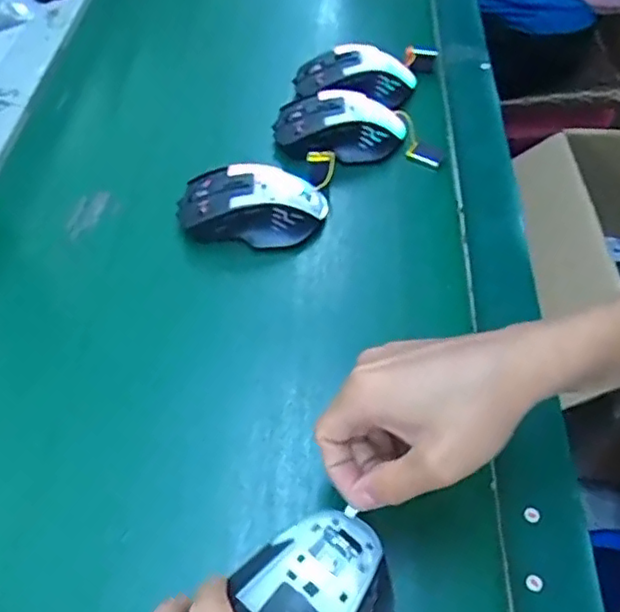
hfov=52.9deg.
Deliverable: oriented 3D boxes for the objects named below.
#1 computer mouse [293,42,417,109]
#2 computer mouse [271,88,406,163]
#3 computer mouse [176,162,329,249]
[{"bbox_3d":[0.046,-0.226,0.608,0.114,0.039,0.061,-9,54,-8],"label":"computer mouse"},{"bbox_3d":[0.027,-0.162,0.563,0.118,0.035,0.064,3,53,1],"label":"computer mouse"},{"bbox_3d":[-0.047,-0.080,0.502,0.119,0.040,0.065,5,53,2],"label":"computer mouse"}]

